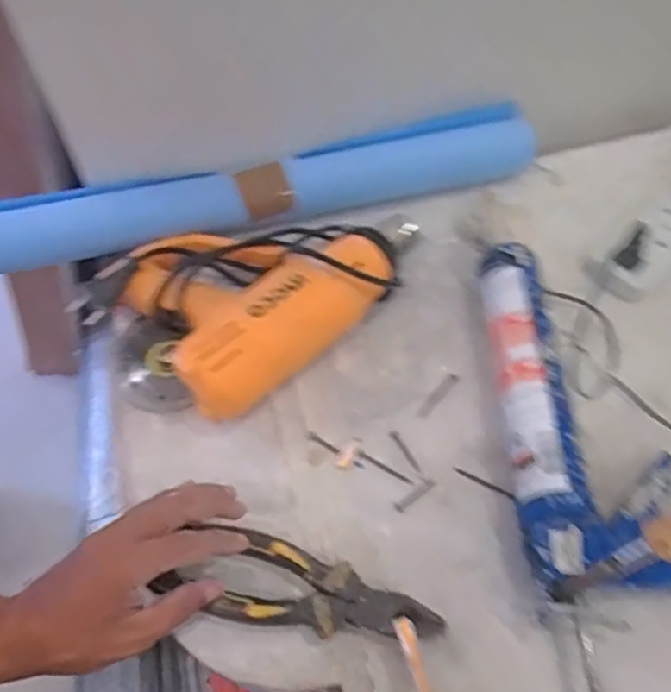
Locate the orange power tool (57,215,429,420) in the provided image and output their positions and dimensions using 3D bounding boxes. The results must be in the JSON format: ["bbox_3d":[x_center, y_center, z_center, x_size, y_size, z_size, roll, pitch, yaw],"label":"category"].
[{"bbox_3d":[-0.073,-0.054,0.567,0.268,0.073,0.179,-39,63,-18],"label":"orange power tool"}]

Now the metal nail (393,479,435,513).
[{"bbox_3d":[0.060,0.112,0.495,0.036,0.004,0.008,-35,62,-16],"label":"metal nail"}]

